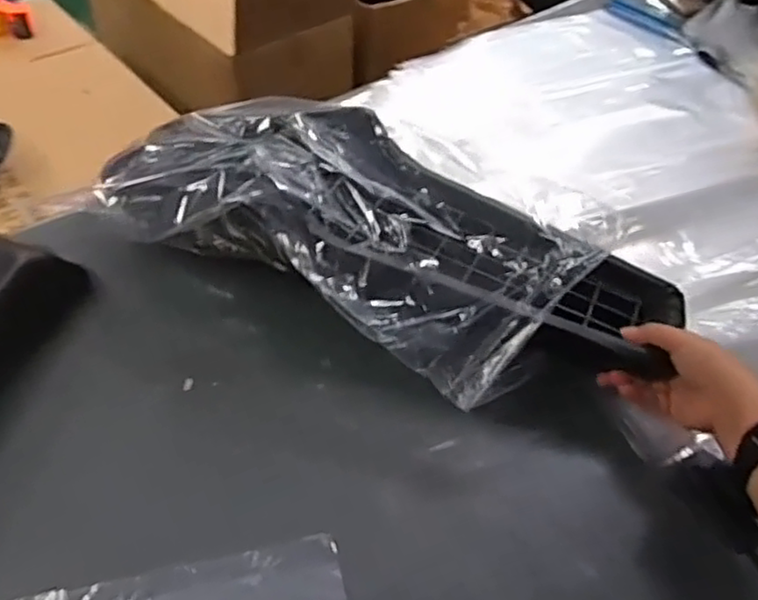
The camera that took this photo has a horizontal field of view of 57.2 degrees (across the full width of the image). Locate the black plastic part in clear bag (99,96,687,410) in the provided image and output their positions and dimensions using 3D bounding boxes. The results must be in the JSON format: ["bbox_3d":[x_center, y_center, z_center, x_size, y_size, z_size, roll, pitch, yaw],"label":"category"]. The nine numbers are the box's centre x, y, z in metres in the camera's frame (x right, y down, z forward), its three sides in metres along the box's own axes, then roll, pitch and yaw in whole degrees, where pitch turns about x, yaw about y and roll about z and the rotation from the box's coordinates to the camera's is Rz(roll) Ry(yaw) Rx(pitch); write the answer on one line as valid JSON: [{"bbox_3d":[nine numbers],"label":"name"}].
[{"bbox_3d":[0.004,-0.064,0.662,0.544,0.113,0.230,24,52,11],"label":"black plastic part in clear bag"}]

